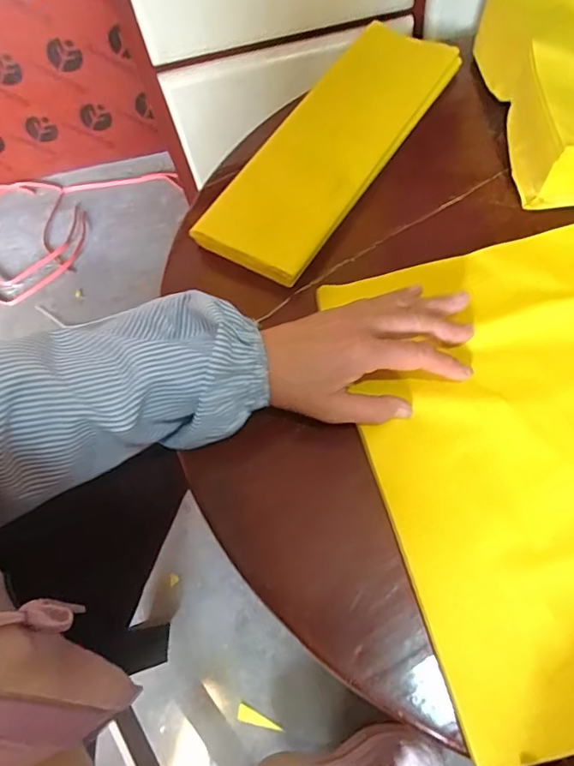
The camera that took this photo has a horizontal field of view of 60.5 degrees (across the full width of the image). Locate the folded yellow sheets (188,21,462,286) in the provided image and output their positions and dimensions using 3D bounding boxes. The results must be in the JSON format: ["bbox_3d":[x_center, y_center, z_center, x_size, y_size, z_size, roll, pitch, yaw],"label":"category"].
[{"bbox_3d":[0.048,-0.252,0.504,0.117,0.020,0.342,29,72,19],"label":"folded yellow sheets"}]

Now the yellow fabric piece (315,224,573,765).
[{"bbox_3d":[0.195,0.040,0.357,0.258,0.013,0.345,-17,64,2],"label":"yellow fabric piece"}]

